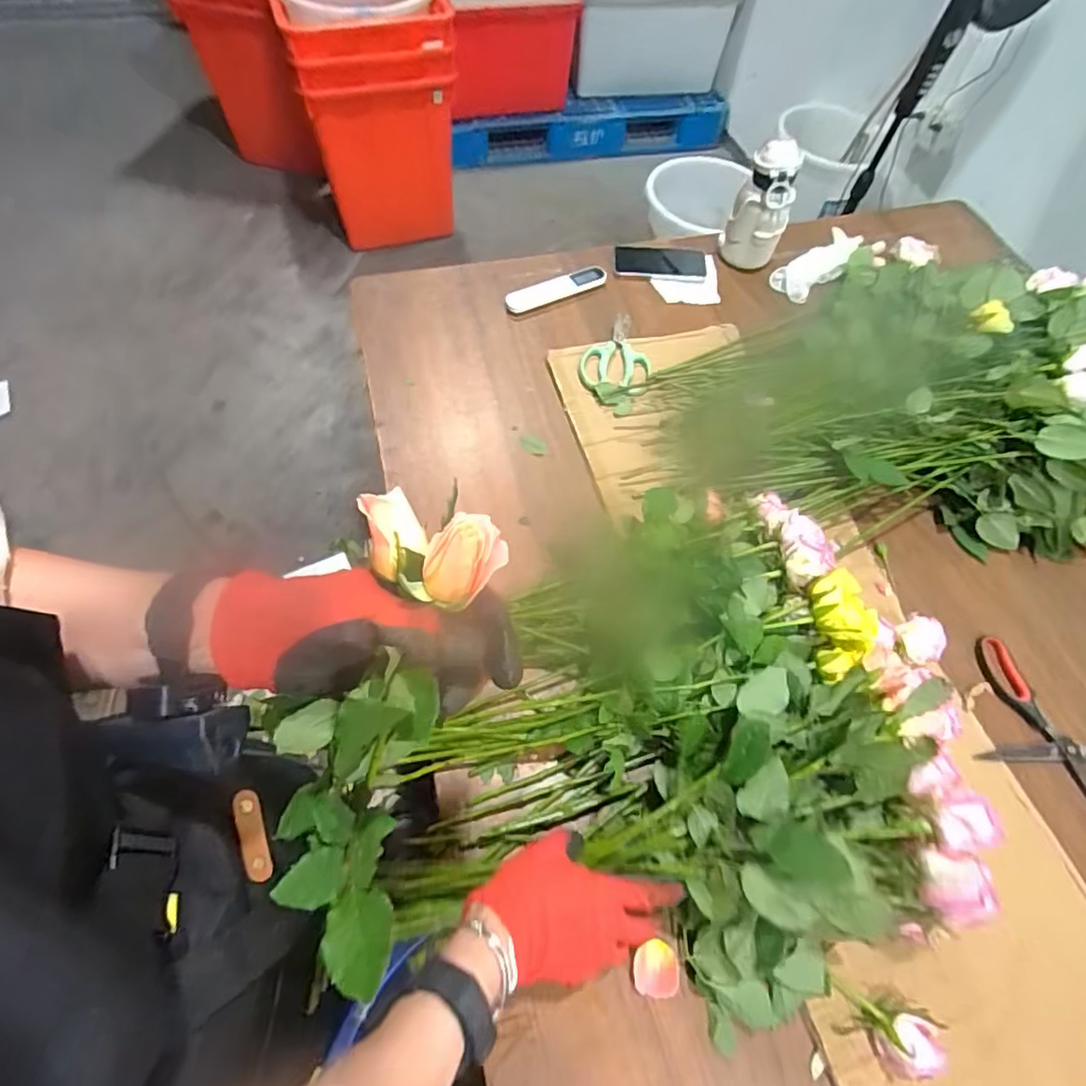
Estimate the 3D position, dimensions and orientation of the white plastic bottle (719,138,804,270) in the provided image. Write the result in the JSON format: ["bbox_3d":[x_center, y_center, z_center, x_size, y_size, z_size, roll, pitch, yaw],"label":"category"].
[{"bbox_3d":[0.361,-0.552,0.960,0.092,0.166,0.081,25,62,10],"label":"white plastic bottle"}]

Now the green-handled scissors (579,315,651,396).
[{"bbox_3d":[0.108,-0.276,0.841,0.098,0.018,0.145,8,60,1],"label":"green-handled scissors"}]

